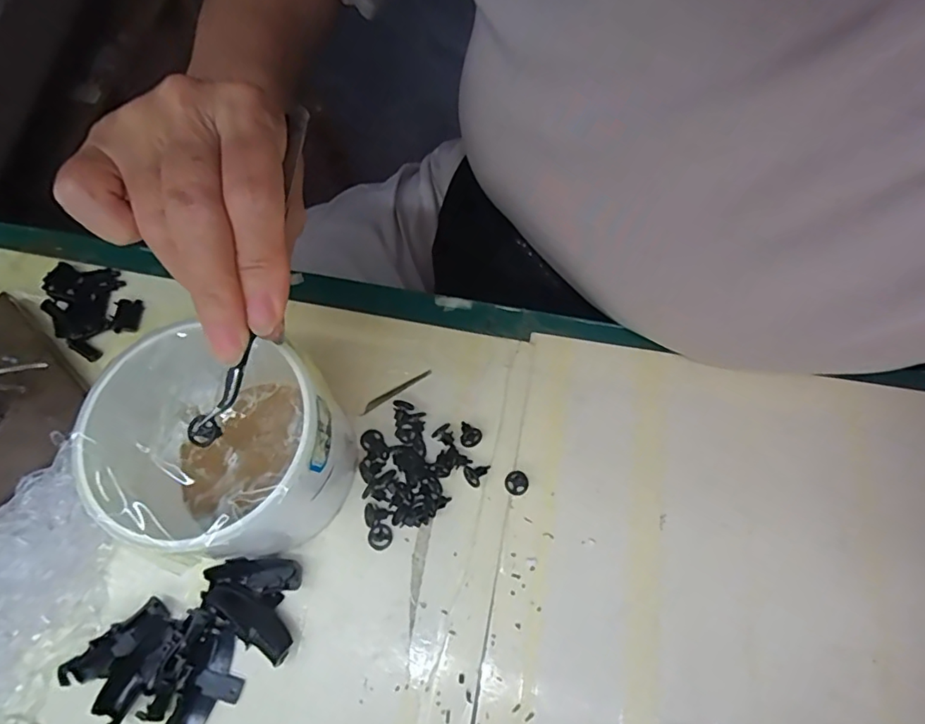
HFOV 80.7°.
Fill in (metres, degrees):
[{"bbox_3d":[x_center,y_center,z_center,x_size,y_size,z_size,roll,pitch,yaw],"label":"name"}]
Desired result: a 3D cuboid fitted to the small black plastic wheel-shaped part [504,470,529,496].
[{"bbox_3d":[0.025,0.056,0.252,0.011,0.004,0.011,0,68,1],"label":"small black plastic wheel-shaped part"}]

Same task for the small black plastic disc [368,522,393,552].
[{"bbox_3d":[-0.037,0.079,0.245,0.010,0.004,0.011,0,68,1],"label":"small black plastic disc"}]

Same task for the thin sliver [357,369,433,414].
[{"bbox_3d":[-0.033,0.014,0.271,0.040,0.004,0.004,-32,71,-11],"label":"thin sliver"}]

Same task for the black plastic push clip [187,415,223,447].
[{"bbox_3d":[-0.091,0.024,0.190,0.011,0.004,0.010,0,68,1],"label":"black plastic push clip"}]

